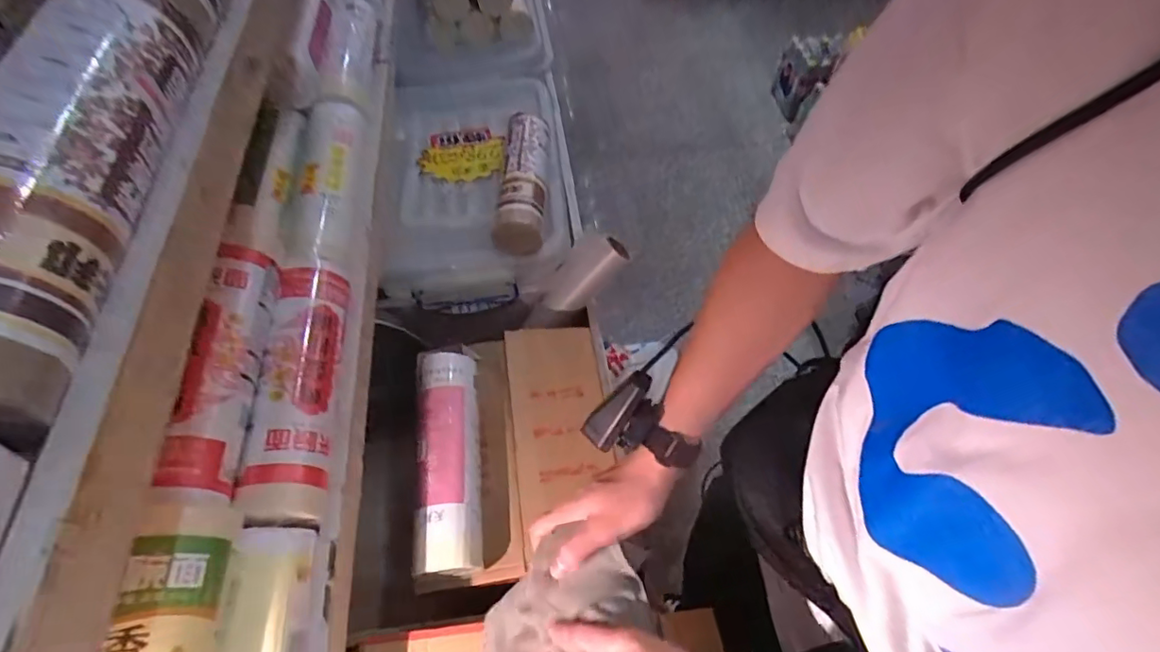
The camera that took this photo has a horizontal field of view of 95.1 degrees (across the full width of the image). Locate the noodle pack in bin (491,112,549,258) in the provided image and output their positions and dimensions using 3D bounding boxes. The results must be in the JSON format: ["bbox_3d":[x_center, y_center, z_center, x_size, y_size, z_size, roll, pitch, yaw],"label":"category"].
[{"bbox_3d":[-0.080,-0.205,0.771,0.069,0.075,0.238,0,57,0],"label":"noodle pack in bin"}]

